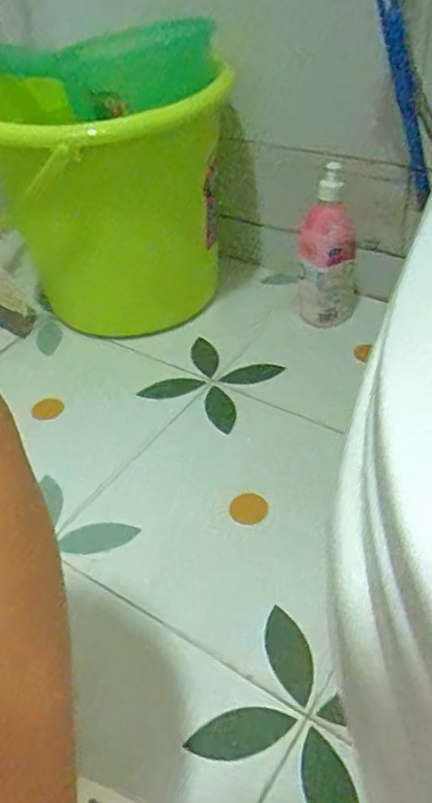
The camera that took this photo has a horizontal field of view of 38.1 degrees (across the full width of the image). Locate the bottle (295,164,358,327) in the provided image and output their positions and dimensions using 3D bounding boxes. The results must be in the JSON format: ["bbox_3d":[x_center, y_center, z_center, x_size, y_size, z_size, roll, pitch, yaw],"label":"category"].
[{"bbox_3d":[0.149,-0.206,0.839,0.082,0.193,0.093,2,42,8],"label":"bottle"}]

